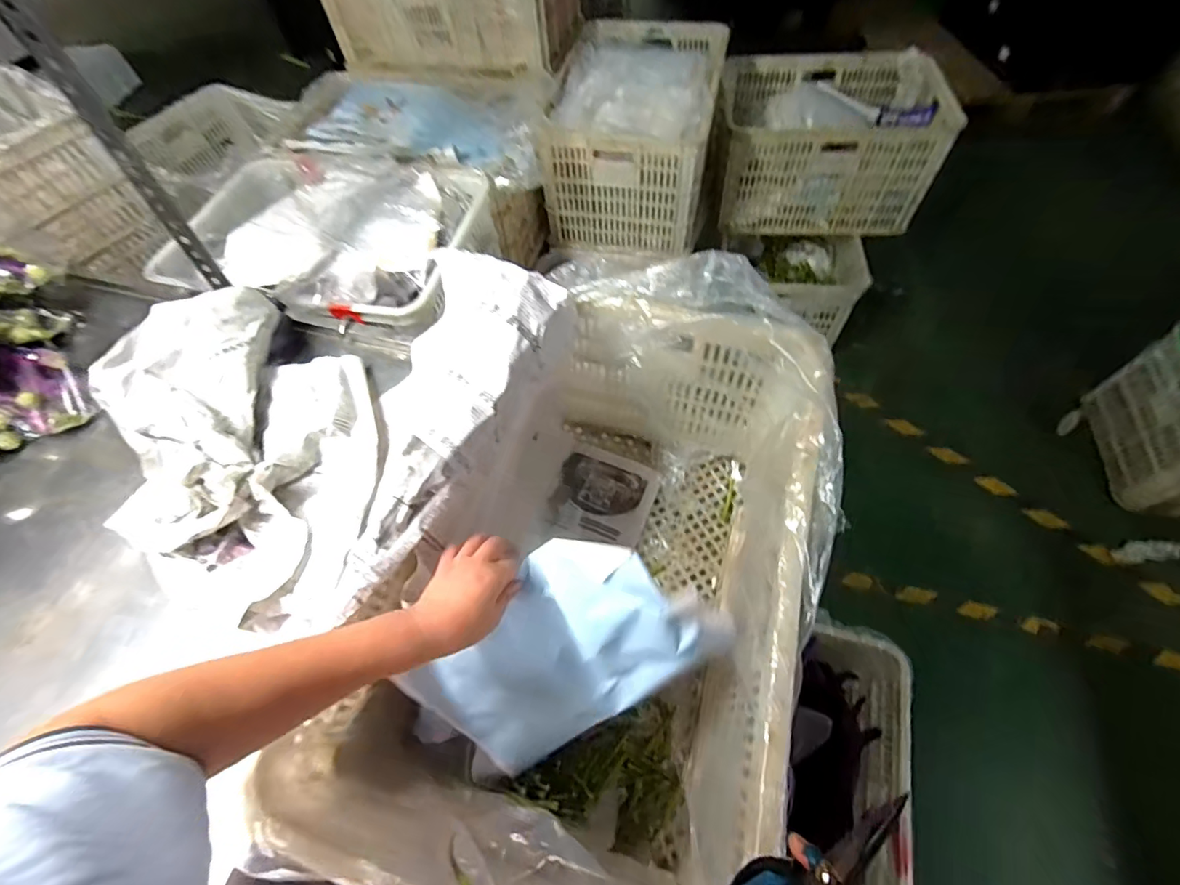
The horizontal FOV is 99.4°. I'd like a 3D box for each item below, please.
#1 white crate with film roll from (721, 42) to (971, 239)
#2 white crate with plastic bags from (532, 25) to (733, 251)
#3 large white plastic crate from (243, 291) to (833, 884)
[{"bbox_3d":[0.727,-0.939,1.580,0.618,0.305,0.462,2,59,4],"label":"white crate with film roll"},{"bbox_3d":[0.135,-0.865,1.416,0.403,0.306,0.656,9,60,9],"label":"white crate with plastic bags"},{"bbox_3d":[0.010,0.156,0.599,0.400,0.347,0.601,17,62,13],"label":"large white plastic crate"}]

